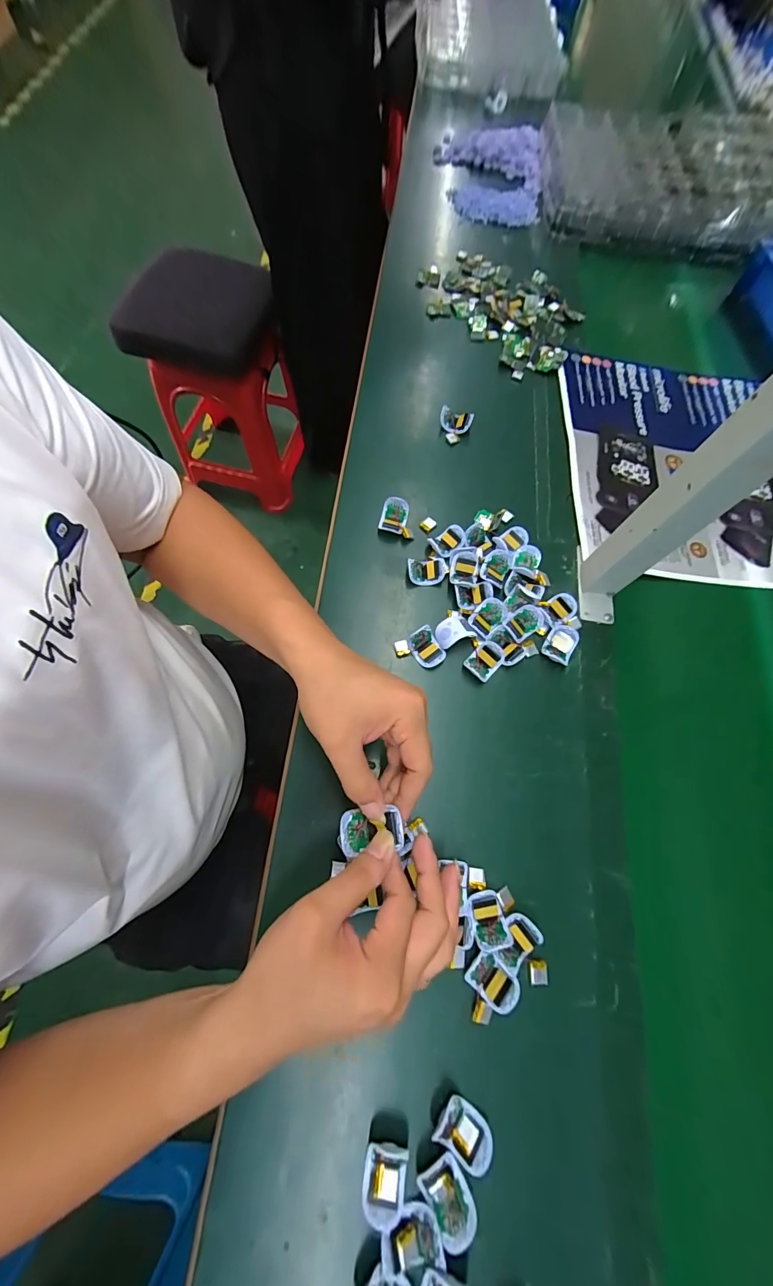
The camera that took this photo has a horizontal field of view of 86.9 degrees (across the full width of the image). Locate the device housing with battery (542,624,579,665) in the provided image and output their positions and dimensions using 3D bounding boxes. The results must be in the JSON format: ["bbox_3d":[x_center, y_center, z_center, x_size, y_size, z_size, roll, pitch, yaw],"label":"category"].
[{"bbox_3d":[0.192,0.001,0.448,0.031,0.014,0.045,28,72,8],"label":"device housing with battery"}]

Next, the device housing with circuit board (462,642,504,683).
[{"bbox_3d":[0.105,0.020,0.439,0.032,0.017,0.041,43,74,12],"label":"device housing with circuit board"}]

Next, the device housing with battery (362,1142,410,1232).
[{"bbox_3d":[-0.001,0.393,0.299,0.031,0.016,0.042,11,70,2],"label":"device housing with battery"}]

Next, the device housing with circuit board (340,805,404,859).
[{"bbox_3d":[-0.010,0.130,0.281,0.043,0.013,0.027,-1,70,2],"label":"device housing with circuit board"}]

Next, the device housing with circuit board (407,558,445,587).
[{"bbox_3d":[0.046,-0.082,0.475,0.042,0.017,0.031,-1,70,-3],"label":"device housing with circuit board"}]

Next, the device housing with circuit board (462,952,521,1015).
[{"bbox_3d":[0.088,0.282,0.339,0.044,0.013,0.028,38,73,11],"label":"device housing with circuit board"}]

